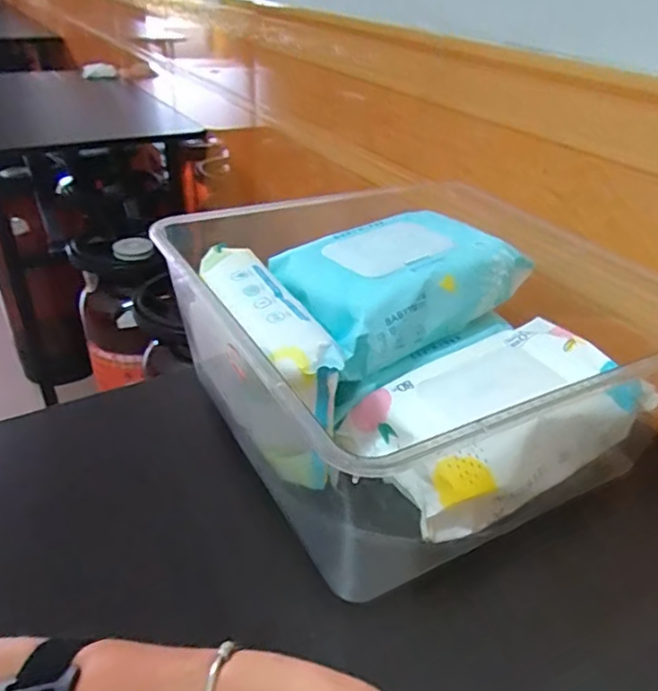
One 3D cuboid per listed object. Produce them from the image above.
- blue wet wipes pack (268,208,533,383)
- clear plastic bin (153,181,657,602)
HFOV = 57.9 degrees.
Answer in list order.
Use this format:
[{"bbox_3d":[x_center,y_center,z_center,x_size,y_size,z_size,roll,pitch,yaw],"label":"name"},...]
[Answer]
[{"bbox_3d":[0.059,-0.054,0.484,0.184,0.059,0.114,-20,40,-29],"label":"blue wet wipes pack"},{"bbox_3d":[0.051,0.003,0.455,0.256,0.121,0.269,-16,38,-25],"label":"clear plastic bin"}]

